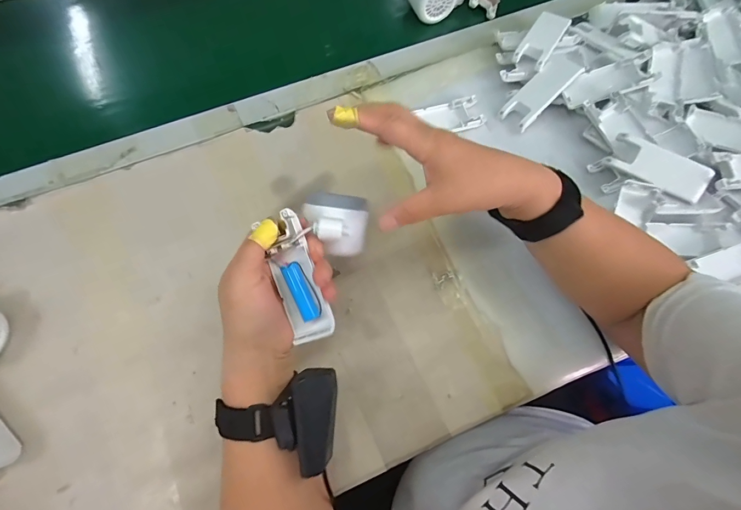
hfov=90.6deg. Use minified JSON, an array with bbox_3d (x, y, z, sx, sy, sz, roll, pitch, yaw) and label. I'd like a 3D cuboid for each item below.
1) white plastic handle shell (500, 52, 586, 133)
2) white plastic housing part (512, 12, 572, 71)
[{"bbox_3d":[0.212,-0.203,0.449,0.109,0.015,0.040,-44,76,3],"label":"white plastic handle shell"},{"bbox_3d":[0.215,-0.268,0.463,0.039,0.024,0.089,32,73,11],"label":"white plastic housing part"}]

